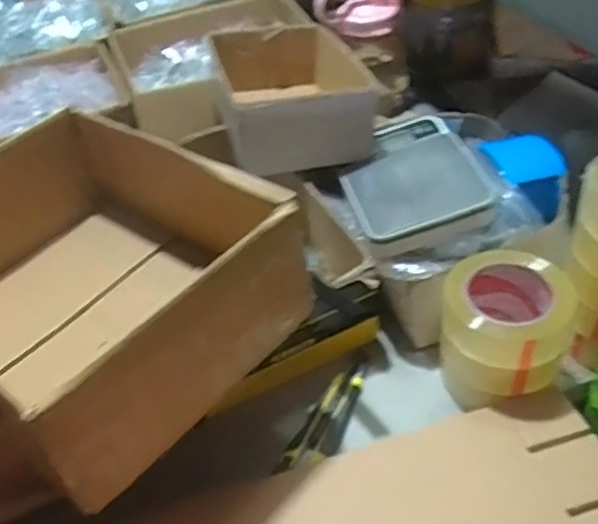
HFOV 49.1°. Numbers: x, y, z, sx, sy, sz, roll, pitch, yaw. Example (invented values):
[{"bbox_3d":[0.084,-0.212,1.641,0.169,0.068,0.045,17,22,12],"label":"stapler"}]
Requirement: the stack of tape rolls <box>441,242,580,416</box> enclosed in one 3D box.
[{"bbox_3d":[0.193,0.062,0.618,0.114,0.109,0.116,9,45,17],"label":"stack of tape rolls"}]

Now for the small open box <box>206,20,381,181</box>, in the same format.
[{"bbox_3d":[-0.007,-0.227,0.850,0.180,0.080,0.243,-13,43,-6],"label":"small open box"}]

